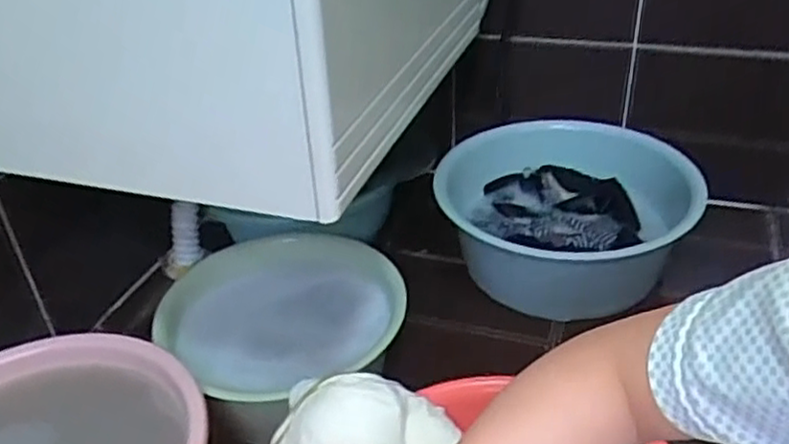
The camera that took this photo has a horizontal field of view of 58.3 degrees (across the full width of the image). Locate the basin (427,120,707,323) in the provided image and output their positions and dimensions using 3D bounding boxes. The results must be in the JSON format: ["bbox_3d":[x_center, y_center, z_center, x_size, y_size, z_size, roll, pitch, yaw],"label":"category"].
[{"bbox_3d":[0.249,-0.006,1.068,0.352,0.169,0.339,-2,33,2],"label":"basin"}]

